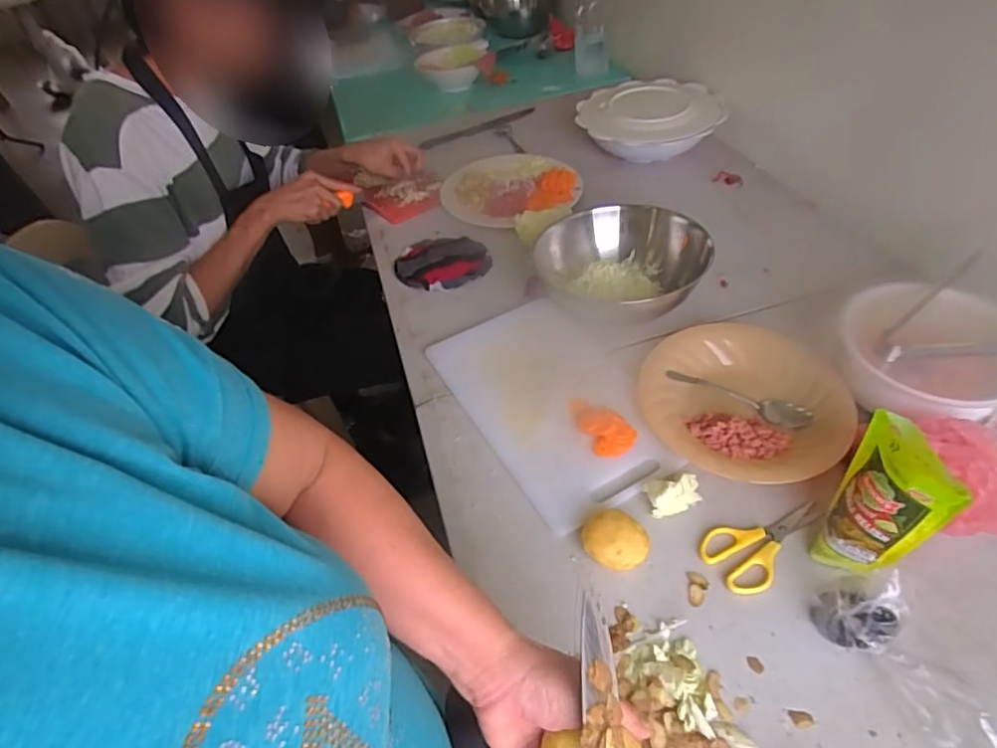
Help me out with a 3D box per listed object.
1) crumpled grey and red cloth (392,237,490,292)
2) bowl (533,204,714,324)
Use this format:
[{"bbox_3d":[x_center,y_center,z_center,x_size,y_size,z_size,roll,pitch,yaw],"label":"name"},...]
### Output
[{"bbox_3d":[-0.094,-0.194,0.949,0.153,0.013,0.153,-9,46,-1],"label":"crumpled grey and red cloth"},{"bbox_3d":[0.184,-0.163,0.817,0.229,0.089,0.229,-4,46,4],"label":"bowl"}]

